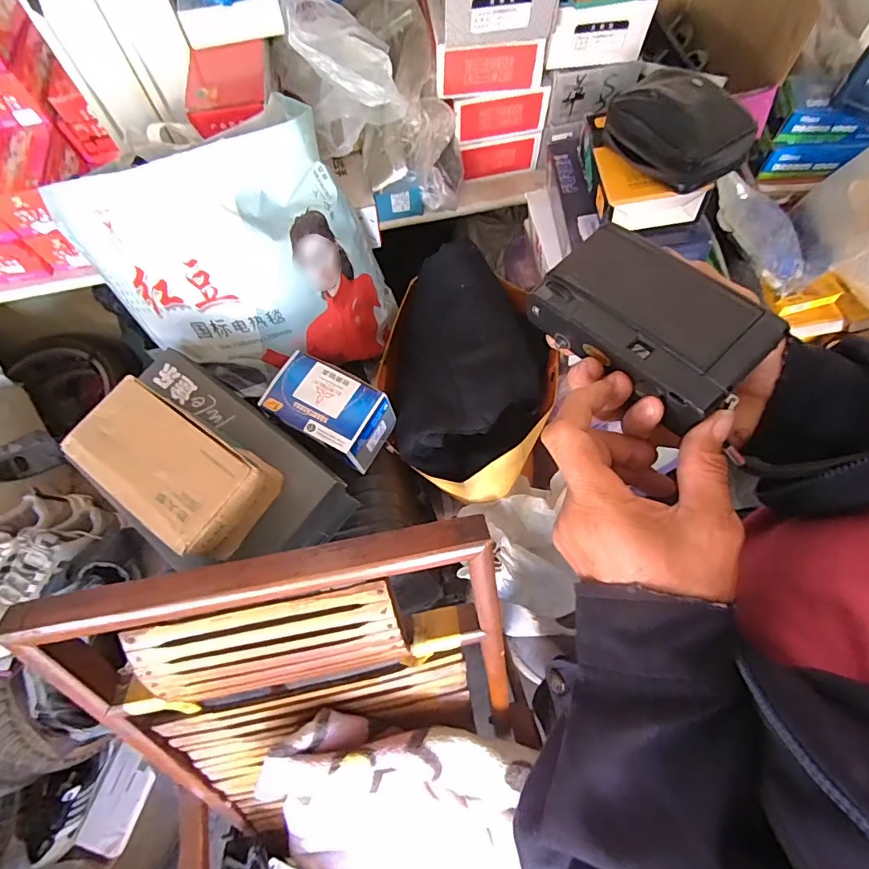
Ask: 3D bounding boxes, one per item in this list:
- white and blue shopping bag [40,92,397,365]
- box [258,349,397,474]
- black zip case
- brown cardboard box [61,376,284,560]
[{"bbox_3d":[-0.239,-0.212,0.602,0.333,0.277,0.170,-12,66,-4],"label":"white and blue shopping bag"},{"bbox_3d":[-0.134,-0.028,0.616,0.149,0.077,0.096,24,68,12],"label":"box"},{"bbox_3d":[0.245,-0.308,0.475,0.072,0.060,0.138,-33,69,-13],"label":"black zip case"},{"bbox_3d":[-0.275,0.036,0.509,0.209,0.063,0.119,31,70,14],"label":"brown cardboard box"}]

